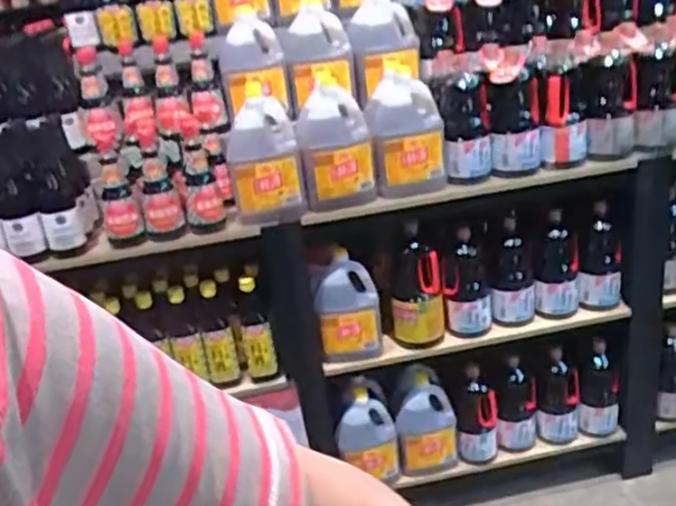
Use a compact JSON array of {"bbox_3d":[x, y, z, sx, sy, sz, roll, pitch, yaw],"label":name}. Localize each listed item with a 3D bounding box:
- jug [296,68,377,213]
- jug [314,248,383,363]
[{"bbox_3d":[-0.010,-0.228,1.432,0.141,0.233,0.159,-9,22,-2],"label":"jug"},{"bbox_3d":[0.022,0.120,1.549,0.133,0.225,0.105,-7,22,2],"label":"jug"}]

